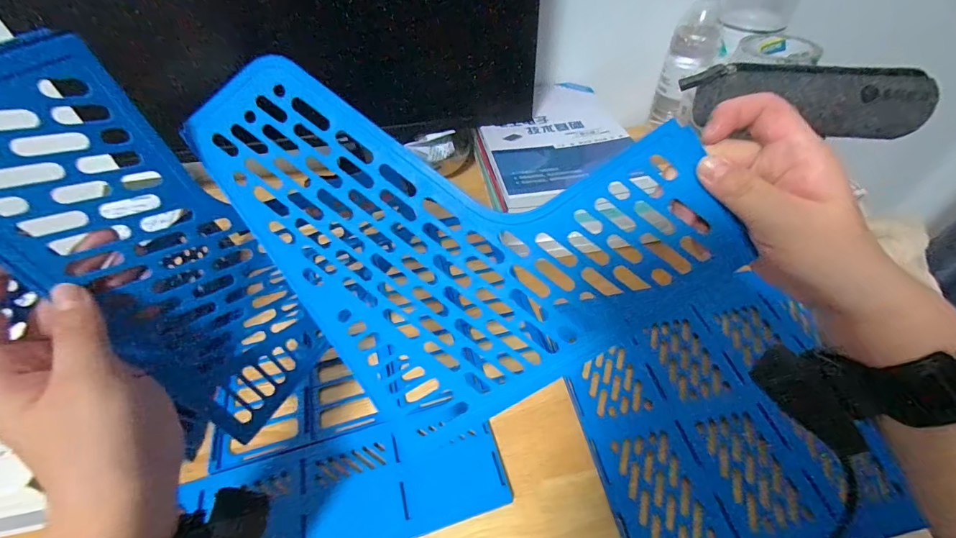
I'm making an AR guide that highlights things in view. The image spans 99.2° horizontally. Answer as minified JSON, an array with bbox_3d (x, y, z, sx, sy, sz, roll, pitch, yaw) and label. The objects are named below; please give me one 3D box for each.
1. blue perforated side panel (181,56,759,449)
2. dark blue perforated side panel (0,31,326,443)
[{"bbox_3d":[-0.013,-0.045,0.245,0.235,0.007,0.253,-34,93,9],"label":"blue perforated side panel"},{"bbox_3d":[-0.184,0.001,0.247,0.008,0.242,0.097,5,45,30],"label":"dark blue perforated side panel"}]

